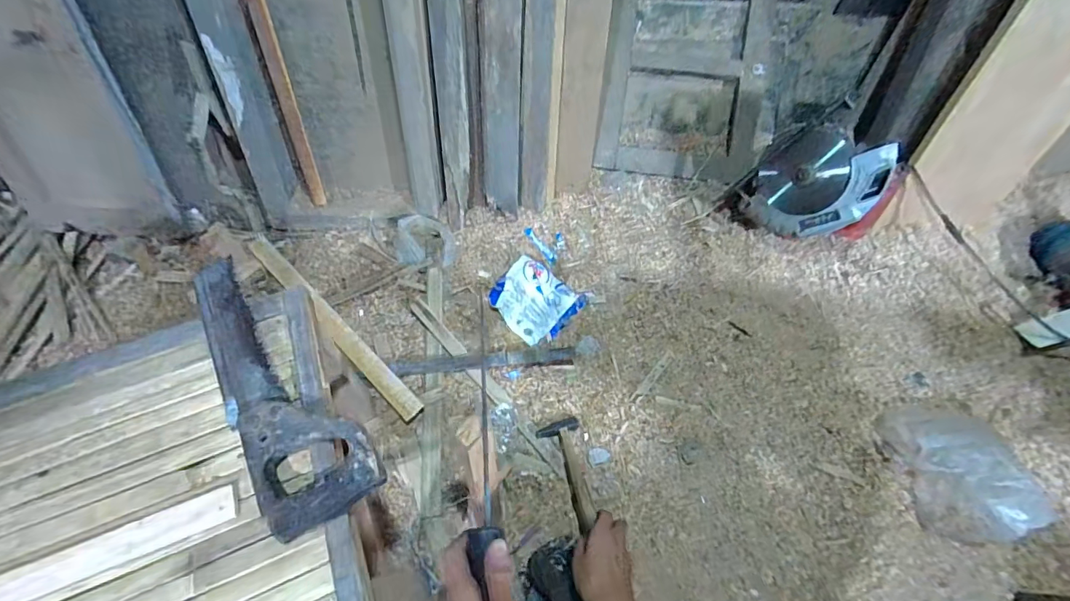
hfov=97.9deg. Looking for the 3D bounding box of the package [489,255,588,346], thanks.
[{"bbox_3d":[-0.004,0.000,0.892,0.156,0.021,0.138,38,66,19],"label":"package"}]

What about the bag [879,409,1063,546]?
[{"bbox_3d":[0.671,0.253,0.717,0.192,0.076,0.204,-7,60,-6],"label":"bag"}]

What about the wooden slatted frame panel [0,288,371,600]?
[{"bbox_3d":[-0.364,0.193,0.386,0.399,0.032,0.336,-18,61,-12],"label":"wooden slatted frame panel"}]

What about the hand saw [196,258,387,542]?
[{"bbox_3d":[-0.247,0.071,0.434,0.096,0.024,0.295,-32,65,-18],"label":"hand saw"}]

